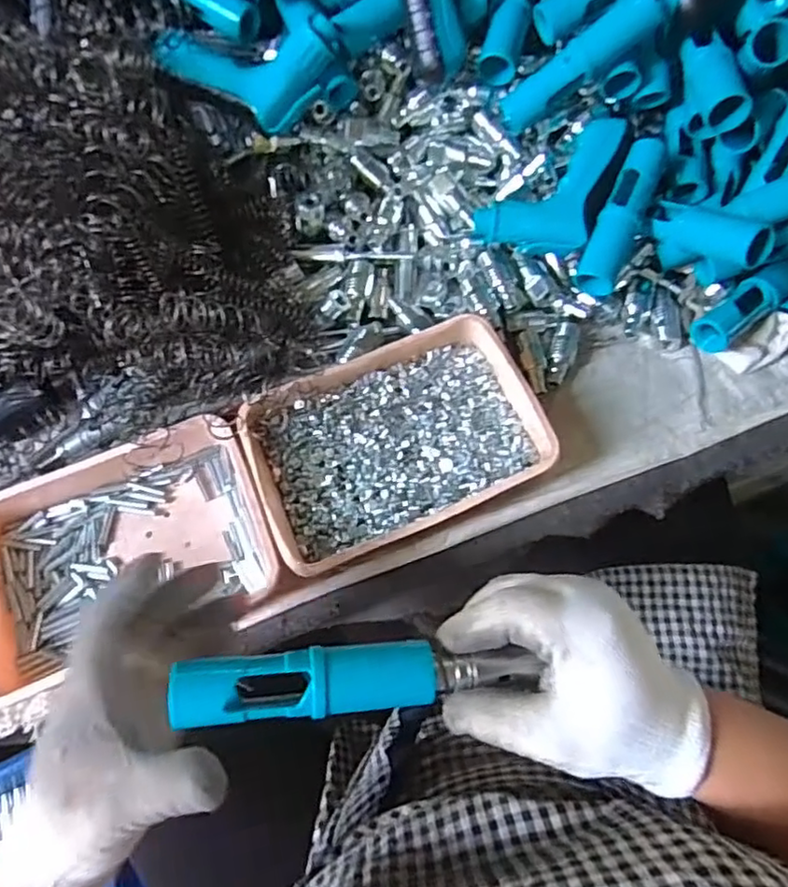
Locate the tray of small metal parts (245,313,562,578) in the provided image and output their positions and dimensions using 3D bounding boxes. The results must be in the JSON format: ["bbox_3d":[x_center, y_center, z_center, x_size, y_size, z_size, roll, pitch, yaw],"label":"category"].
[{"bbox_3d":[0.000,-0.002,0.450,0.203,0.037,0.138,-25,71,-8],"label":"tray of small metal parts"}]

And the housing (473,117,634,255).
[{"bbox_3d":[0.134,-0.192,0.479,0.138,0.038,0.074,-40,76,4],"label":"housing"}]

